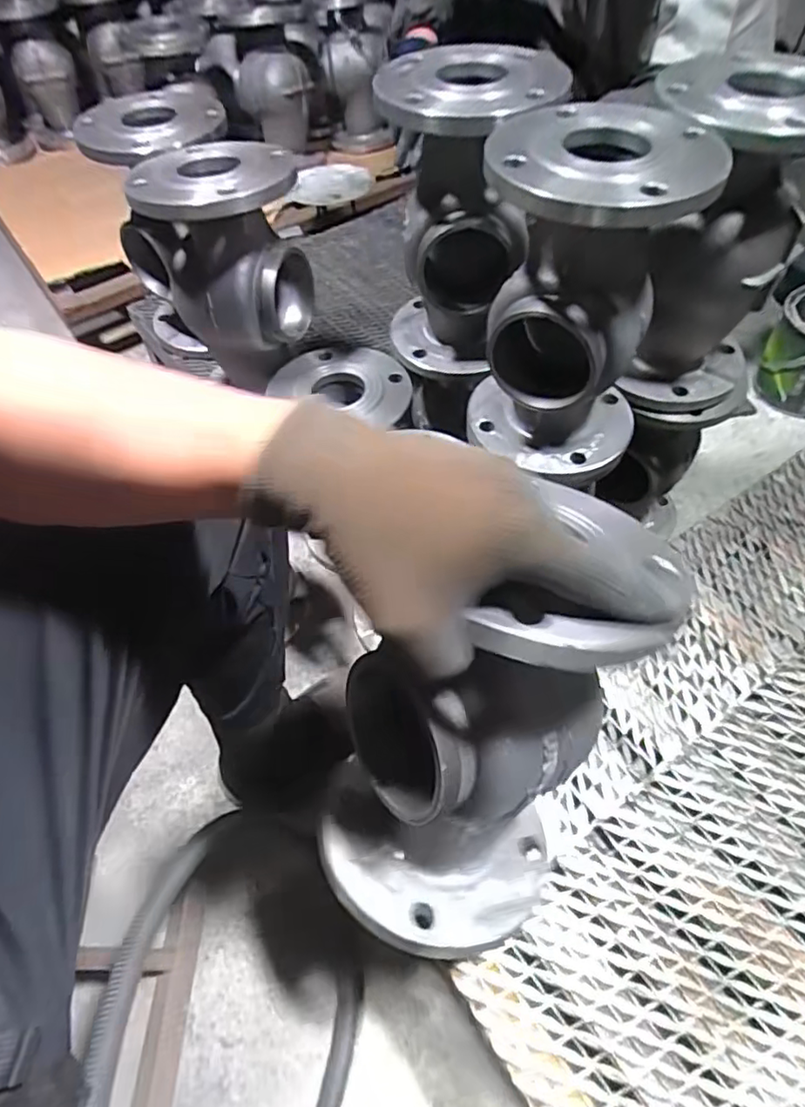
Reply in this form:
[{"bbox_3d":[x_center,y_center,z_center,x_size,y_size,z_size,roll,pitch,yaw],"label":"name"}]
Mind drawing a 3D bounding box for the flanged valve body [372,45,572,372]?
[{"bbox_3d":[0.067,-0.361,0.652,0.173,0.272,0.179,-2,56,4],"label":"flanged valve body"}]

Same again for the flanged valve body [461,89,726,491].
[{"bbox_3d":[0.158,-0.232,0.559,0.172,0.263,0.179,10,56,11],"label":"flanged valve body"}]

